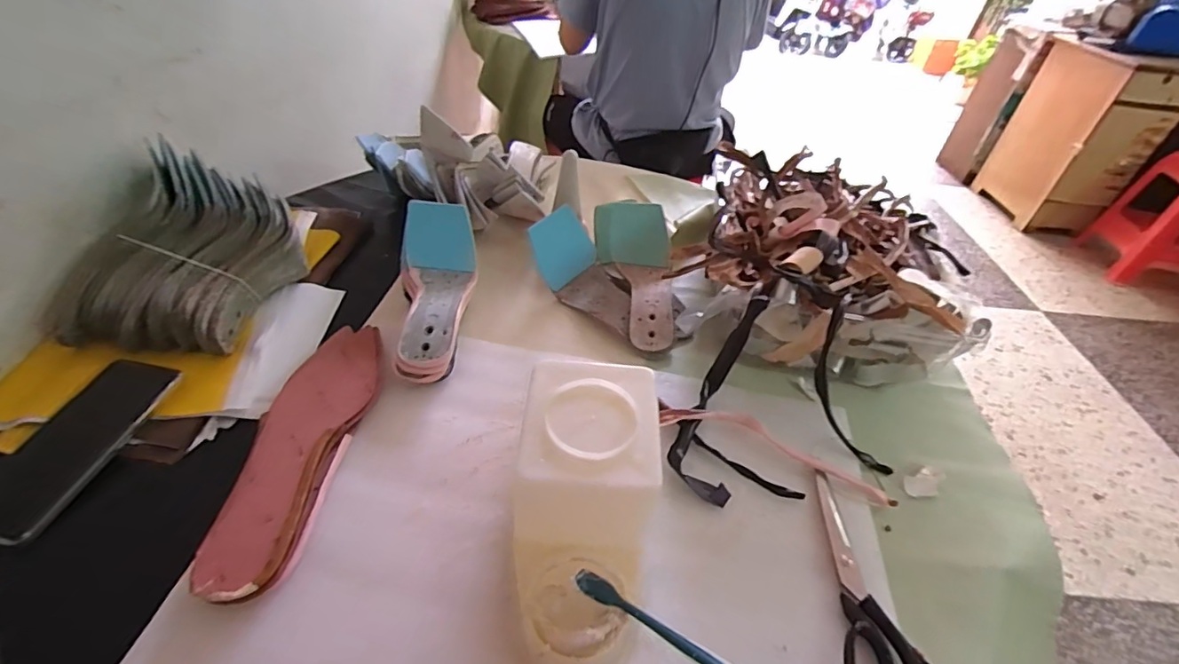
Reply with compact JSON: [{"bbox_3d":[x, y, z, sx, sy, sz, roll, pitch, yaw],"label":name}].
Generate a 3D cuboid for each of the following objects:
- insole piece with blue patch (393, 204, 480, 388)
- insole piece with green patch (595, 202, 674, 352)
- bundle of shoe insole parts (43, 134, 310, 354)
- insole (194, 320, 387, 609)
[{"bbox_3d":[-0.166,-0.048,0.571,0.084,0.094,0.205,-5,43,-12],"label":"insole piece with blue patch"},{"bbox_3d":[0.068,-0.077,0.639,0.089,0.075,0.215,-2,55,-9],"label":"insole piece with green patch"},{"bbox_3d":[-0.431,-0.079,0.561,0.186,0.119,0.214,10,42,4],"label":"bundle of shoe insole parts"},{"bbox_3d":[-0.248,0.088,0.458,0.083,0.023,0.279,1,42,-5],"label":"insole"}]

